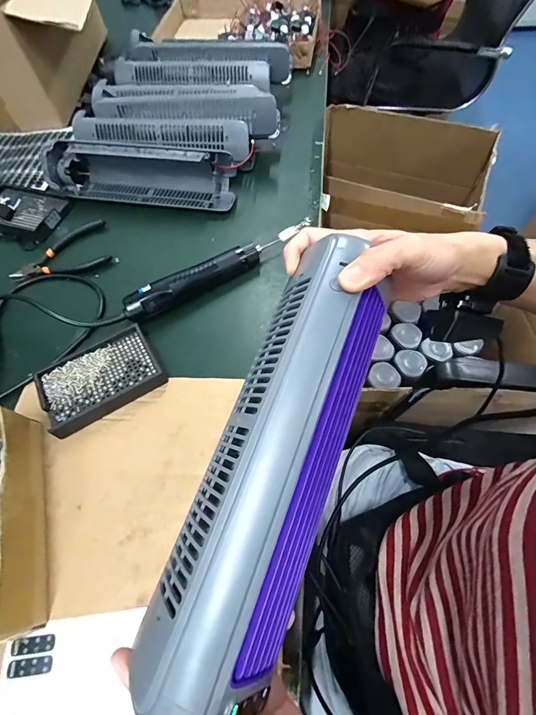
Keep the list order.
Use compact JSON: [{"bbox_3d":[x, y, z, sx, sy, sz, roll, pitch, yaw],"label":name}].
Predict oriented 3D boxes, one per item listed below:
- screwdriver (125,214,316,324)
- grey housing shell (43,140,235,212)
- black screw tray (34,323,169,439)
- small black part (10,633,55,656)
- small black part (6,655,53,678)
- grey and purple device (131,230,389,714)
[{"bbox_3d":[-0.067,-0.124,0.473,0.278,0.037,0.043,-33,65,-13],"label":"screwdriver"},{"bbox_3d":[-0.214,-0.300,0.555,0.308,0.066,0.077,8,63,8],"label":"grey housing shell"},{"bbox_3d":[-0.202,0.024,0.411,0.134,0.021,0.090,-31,65,-12],"label":"black screw tray"},{"bbox_3d":[-0.209,0.255,0.300,0.038,0.005,0.014,-7,62,0],"label":"small black part"},{"bbox_3d":[-0.206,0.268,0.293,0.037,0.004,0.012,-6,62,0],"label":"small black part"},{"bbox_3d":[0.007,0.050,0.217,0.078,0.043,0.290,18,74,13],"label":"grey and purple device"}]

